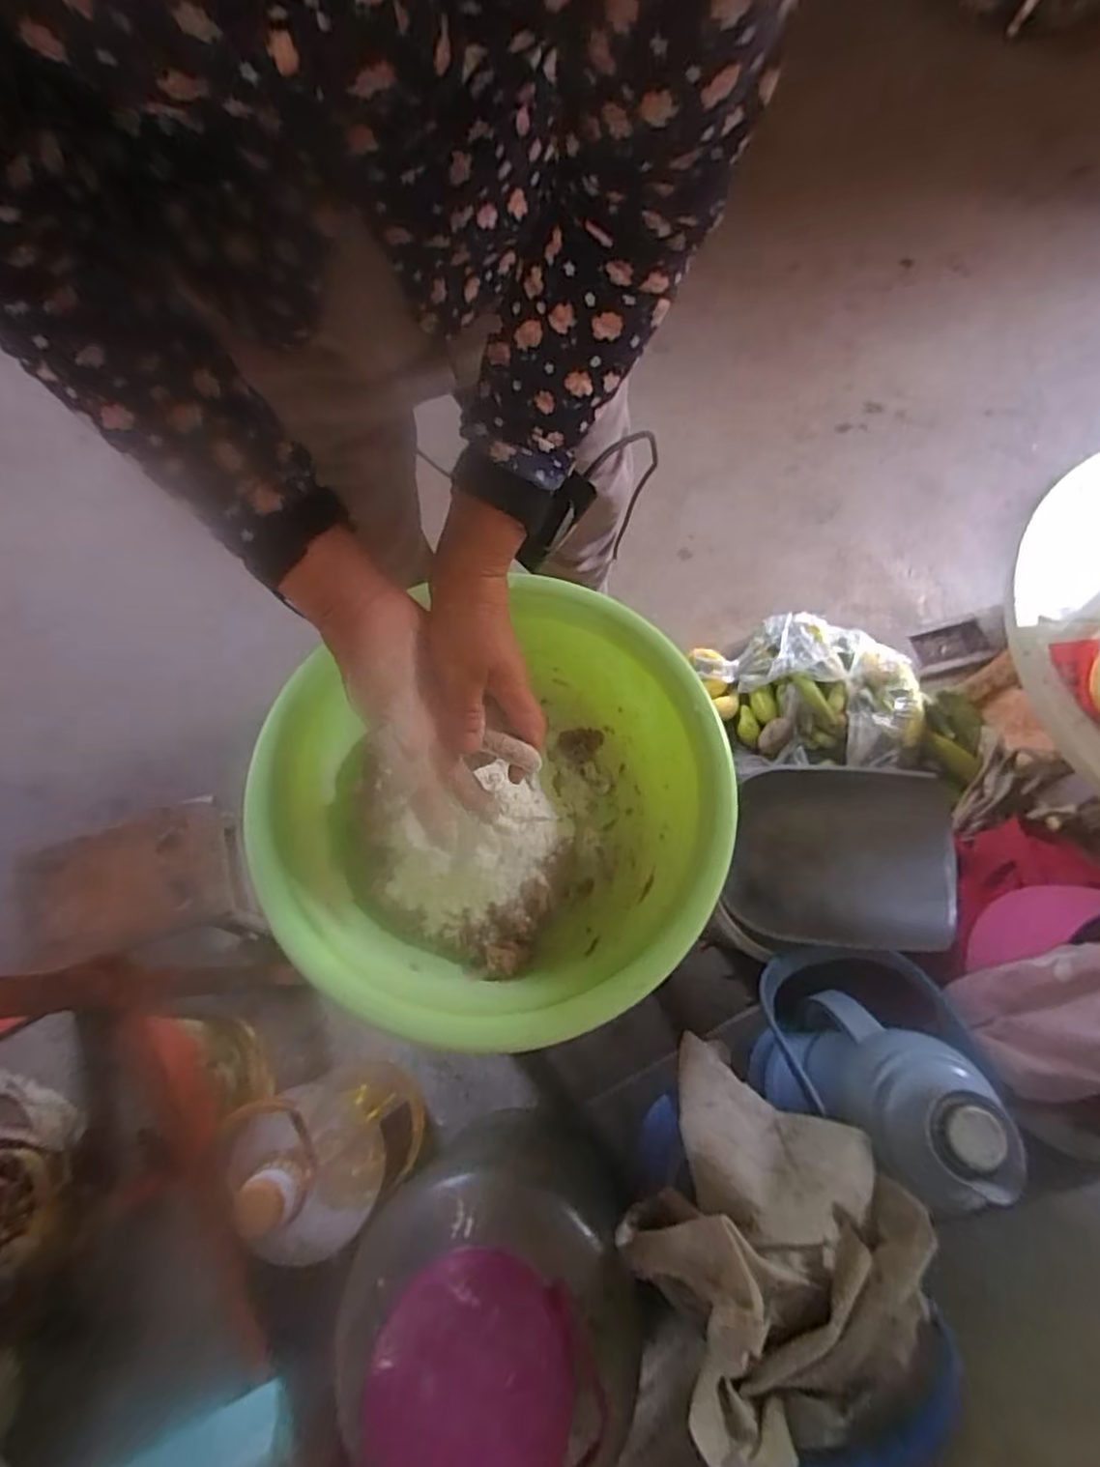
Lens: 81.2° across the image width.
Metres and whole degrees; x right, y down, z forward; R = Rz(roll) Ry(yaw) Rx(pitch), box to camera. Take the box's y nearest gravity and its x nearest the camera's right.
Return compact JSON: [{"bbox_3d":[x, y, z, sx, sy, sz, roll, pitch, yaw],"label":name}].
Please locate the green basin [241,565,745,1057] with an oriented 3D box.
[{"bbox_3d":[-0.037,0.071,0.515,0.331,0.134,0.305,0,71,0],"label":"green basin"}]

